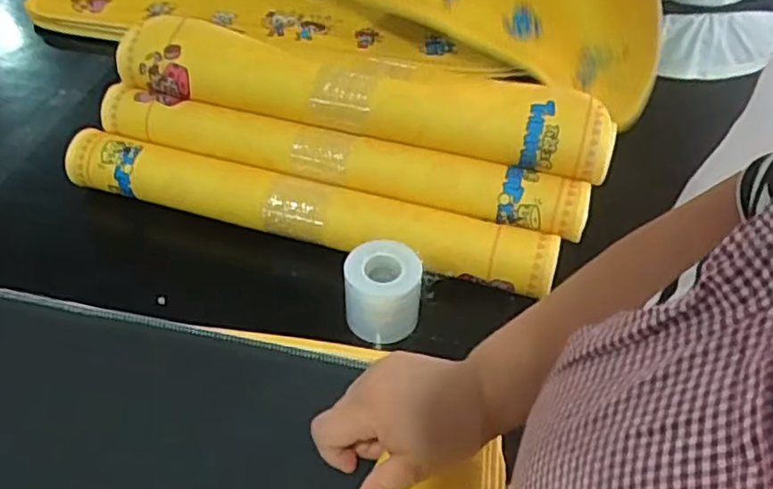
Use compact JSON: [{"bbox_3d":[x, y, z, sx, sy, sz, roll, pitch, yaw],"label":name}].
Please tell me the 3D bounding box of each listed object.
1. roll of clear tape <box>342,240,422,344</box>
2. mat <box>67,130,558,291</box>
[{"bbox_3d":[-0.003,0.041,0.591,0.064,0.068,0.061,0,45,0],"label":"roll of clear tape"},{"bbox_3d":[-0.093,-0.037,0.657,0.514,0.046,0.058,15,47,14],"label":"mat"}]

